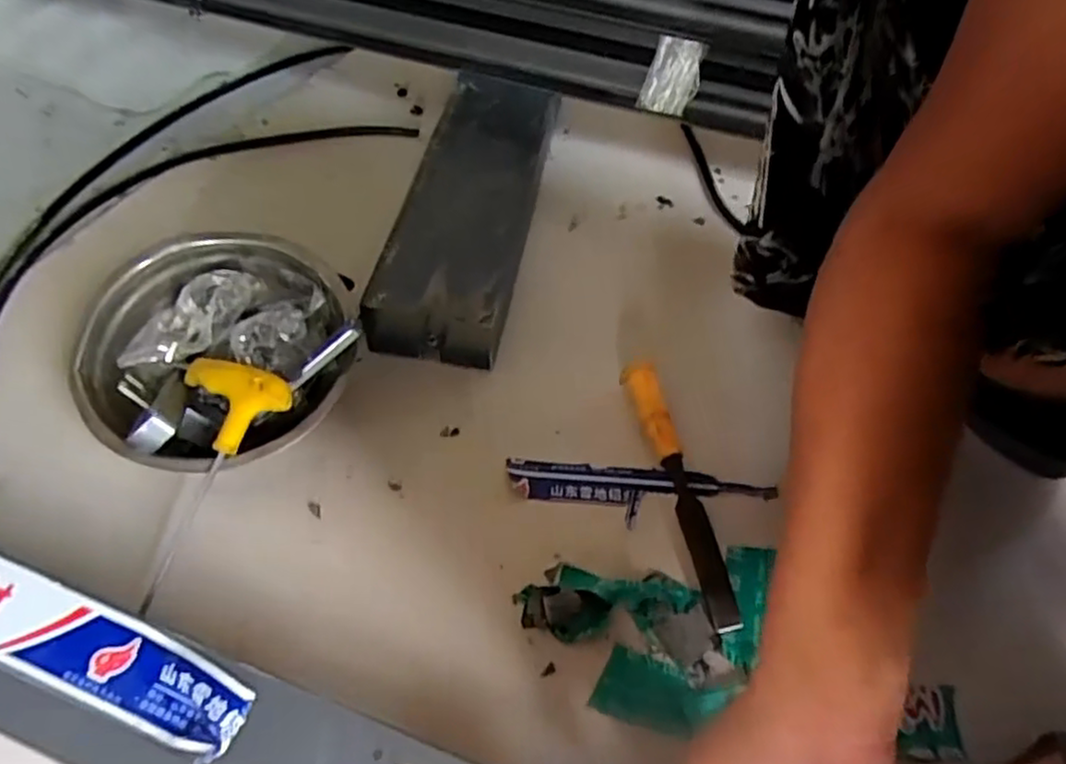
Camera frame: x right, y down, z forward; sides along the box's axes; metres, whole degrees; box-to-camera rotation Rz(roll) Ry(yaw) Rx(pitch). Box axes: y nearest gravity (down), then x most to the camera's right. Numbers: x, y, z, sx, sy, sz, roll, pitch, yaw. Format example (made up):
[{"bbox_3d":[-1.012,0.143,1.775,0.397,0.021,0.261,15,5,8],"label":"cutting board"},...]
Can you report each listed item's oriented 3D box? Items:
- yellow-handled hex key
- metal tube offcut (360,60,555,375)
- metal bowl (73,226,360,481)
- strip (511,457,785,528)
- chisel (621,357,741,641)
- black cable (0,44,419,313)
[{"bbox_3d":[-0.217,0.062,0.452,0.082,0.023,0.159,19,85,9],"label":"yellow-handled hex key"},{"bbox_3d":[-0.051,-0.162,0.626,0.104,0.070,0.326,10,53,2],"label":"metal tube offcut"},{"bbox_3d":[-0.220,-0.018,0.497,0.177,0.076,0.174,3,53,-4],"label":"metal bowl"},{"bbox_3d":[0.075,0.077,0.493,0.185,0.013,0.040,8,53,1],"label":"strip"},{"bbox_3d":[0.105,0.072,0.489,0.024,0.027,0.194,-10,55,-13],"label":"chisel"},{"bbox_3d":[-0.332,-0.170,0.637,0.223,0.014,0.581,29,56,15],"label":"black cable"}]

